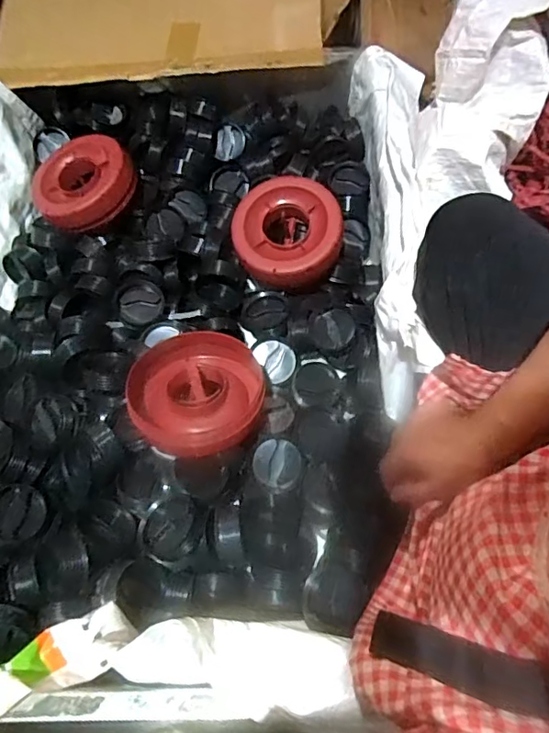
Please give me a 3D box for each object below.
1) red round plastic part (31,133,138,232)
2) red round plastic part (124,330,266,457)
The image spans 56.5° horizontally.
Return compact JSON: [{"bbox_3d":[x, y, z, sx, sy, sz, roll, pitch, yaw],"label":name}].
[{"bbox_3d":[-0.297,-0.287,0.795,0.156,0.042,0.149,-35,68,-3],"label":"red round plastic part"},{"bbox_3d":[-0.096,0.028,0.630,0.161,0.057,0.182,10,50,-12],"label":"red round plastic part"}]

